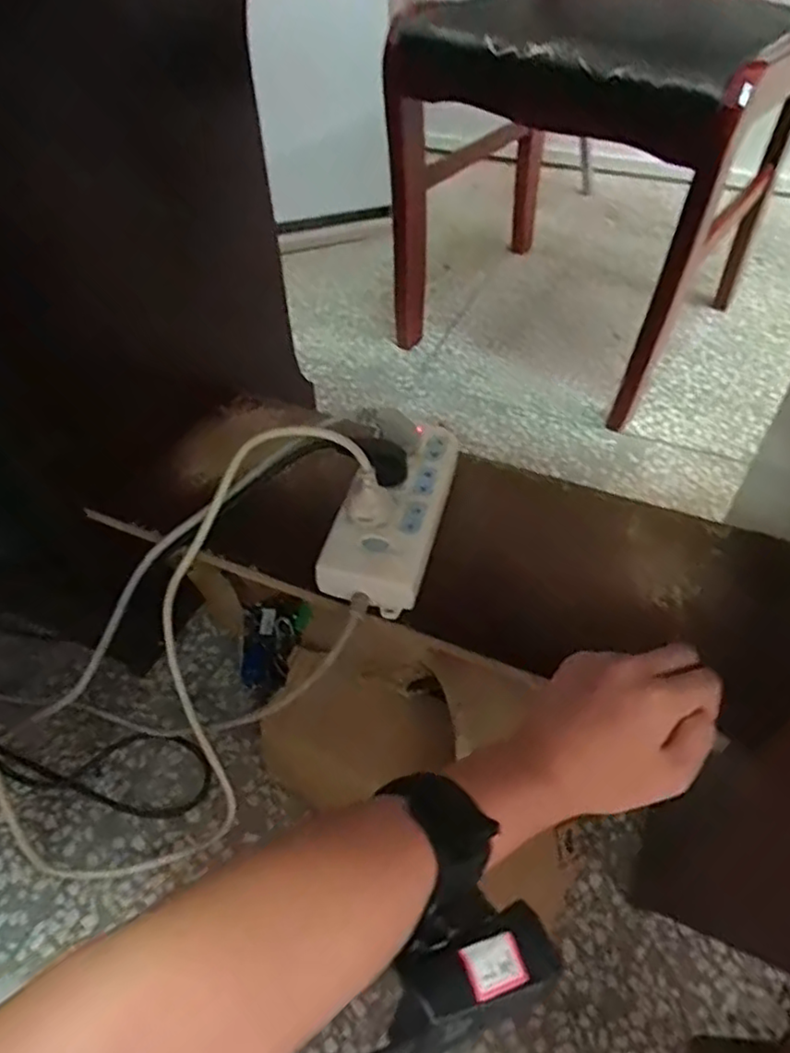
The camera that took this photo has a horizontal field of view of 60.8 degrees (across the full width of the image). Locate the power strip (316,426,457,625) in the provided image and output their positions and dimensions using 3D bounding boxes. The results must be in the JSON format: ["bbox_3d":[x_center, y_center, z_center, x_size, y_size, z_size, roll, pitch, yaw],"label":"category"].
[{"bbox_3d":[0.002,-0.017,0.535,0.072,0.028,0.182,12,49,12],"label":"power strip"}]

